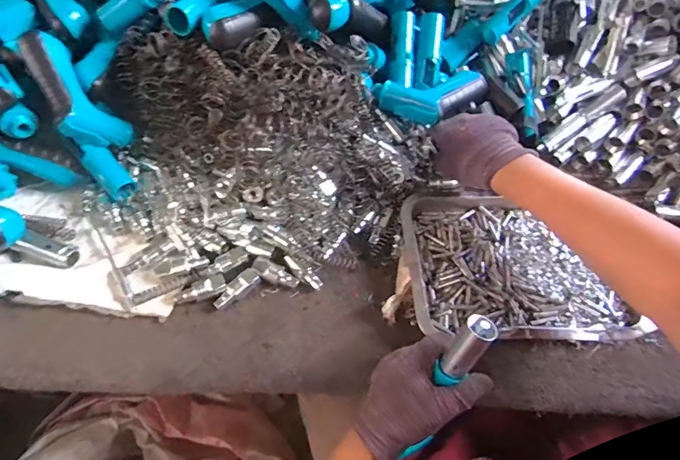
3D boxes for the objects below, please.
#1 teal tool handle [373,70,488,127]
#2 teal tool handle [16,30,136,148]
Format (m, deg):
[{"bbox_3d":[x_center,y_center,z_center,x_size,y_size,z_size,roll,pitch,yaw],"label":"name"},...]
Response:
[{"bbox_3d":[0.117,-0.161,0.540,0.134,0.028,0.070,-15,62,-7],"label":"teal tool handle"},{"bbox_3d":[-0.298,-0.149,0.485,0.065,0.052,0.138,-41,112,-23],"label":"teal tool handle"}]

